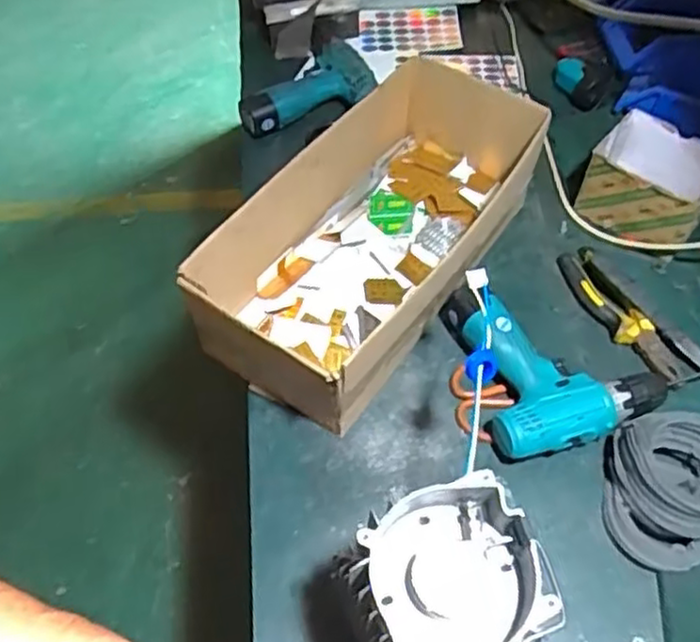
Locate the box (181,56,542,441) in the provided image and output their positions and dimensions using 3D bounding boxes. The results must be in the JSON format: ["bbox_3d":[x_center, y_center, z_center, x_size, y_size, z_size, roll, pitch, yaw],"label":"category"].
[{"bbox_3d":[0.040,-0.098,0.791,0.207,0.132,0.437,31,61,19],"label":"box"}]

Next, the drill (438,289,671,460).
[{"bbox_3d":[0.214,0.038,0.746,0.178,0.066,0.187,-13,57,-9],"label":"drill"}]

